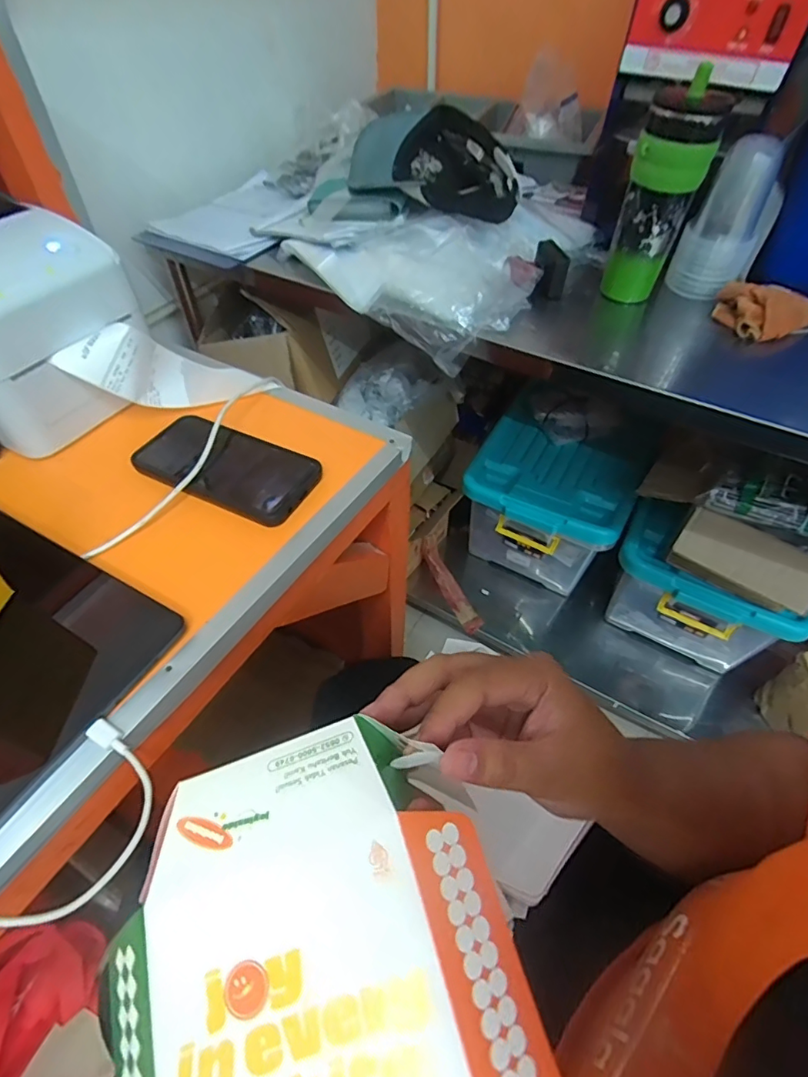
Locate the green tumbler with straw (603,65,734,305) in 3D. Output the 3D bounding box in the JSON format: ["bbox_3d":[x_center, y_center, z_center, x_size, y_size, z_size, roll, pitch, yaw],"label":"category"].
[{"bbox_3d":[0.311,-0.407,0.627,0.082,0.224,0.074,23,54,17],"label":"green tumbler with straw"}]

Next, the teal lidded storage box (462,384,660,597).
[{"bbox_3d":[0.337,-0.077,1.212,0.342,0.284,0.298,23,54,17],"label":"teal lidded storage box"}]

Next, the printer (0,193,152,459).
[{"bbox_3d":[-0.370,-0.202,0.482,0.202,0.155,0.170,25,54,18],"label":"printer"}]

